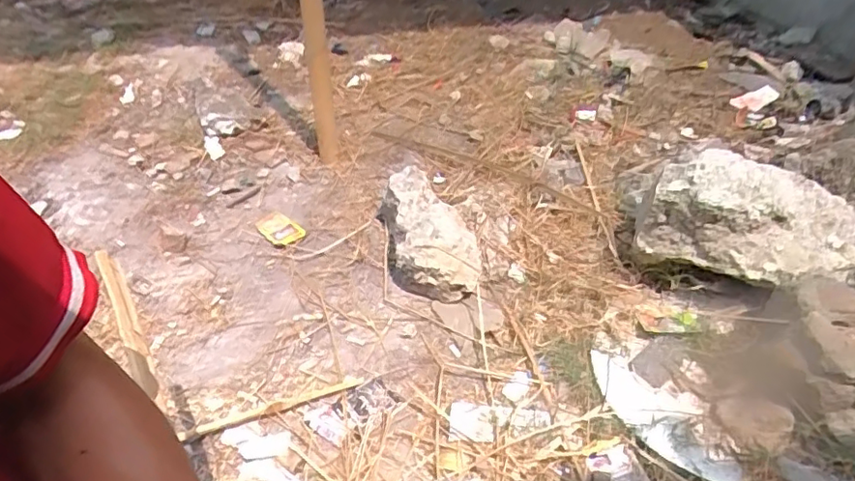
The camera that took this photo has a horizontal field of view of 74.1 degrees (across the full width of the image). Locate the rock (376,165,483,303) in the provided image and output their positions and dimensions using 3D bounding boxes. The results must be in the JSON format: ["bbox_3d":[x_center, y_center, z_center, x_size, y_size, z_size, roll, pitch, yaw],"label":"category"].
[{"bbox_3d":[0.007,-0.013,1.133,0.172,0.134,0.280,-6,41,-10],"label":"rock"}]

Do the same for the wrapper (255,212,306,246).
[{"bbox_3d":[-0.313,-0.023,1.191,0.103,0.010,0.065,29,63,21],"label":"wrapper"}]

